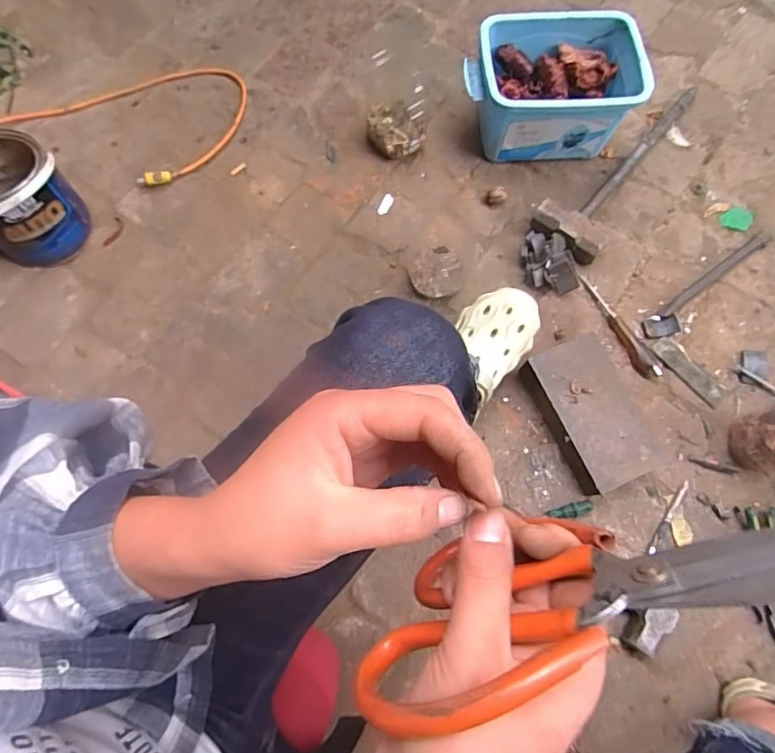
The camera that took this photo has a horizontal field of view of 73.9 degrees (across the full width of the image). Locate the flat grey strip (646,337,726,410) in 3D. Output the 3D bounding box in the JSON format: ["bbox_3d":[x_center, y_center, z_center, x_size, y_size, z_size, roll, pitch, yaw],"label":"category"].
[{"bbox_3d":[0.465,-0.011,0.802,0.036,0.011,0.132,-39,81,-7],"label":"flat grey strip"}]

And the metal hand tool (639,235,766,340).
[{"bbox_3d":[0.523,-0.146,0.832,0.270,0.019,0.040,-36,80,-7],"label":"metal hand tool"}]

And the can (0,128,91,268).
[{"bbox_3d":[-0.615,-0.296,0.843,0.195,0.162,0.175,28,80,6],"label":"can"}]

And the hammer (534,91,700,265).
[{"bbox_3d":[0.403,-0.382,0.889,0.122,0.047,0.415,35,81,7],"label":"hammer"}]

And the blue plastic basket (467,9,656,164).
[{"bbox_3d":[0.269,-0.479,0.871,0.270,0.153,0.180,-2,78,0],"label":"blue plastic basket"}]

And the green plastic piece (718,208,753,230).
[{"bbox_3d":[0.593,-0.269,0.876,0.048,0.005,0.042,24,80,5],"label":"green plastic piece"}]

